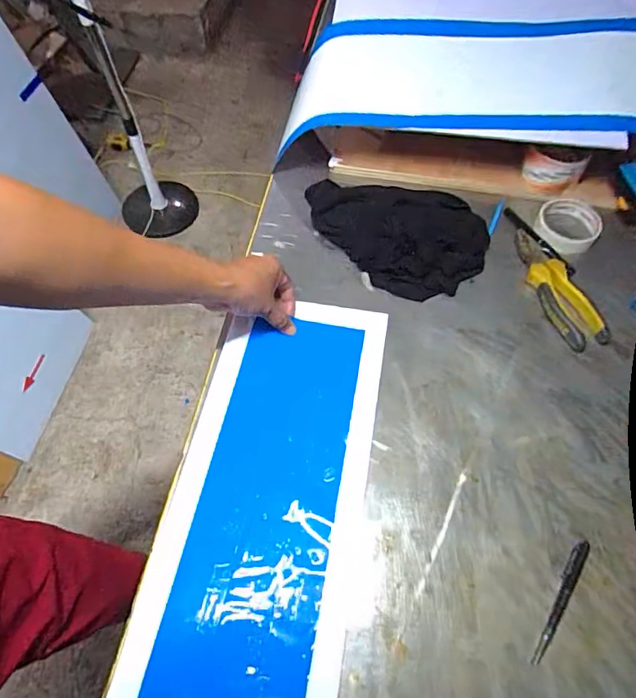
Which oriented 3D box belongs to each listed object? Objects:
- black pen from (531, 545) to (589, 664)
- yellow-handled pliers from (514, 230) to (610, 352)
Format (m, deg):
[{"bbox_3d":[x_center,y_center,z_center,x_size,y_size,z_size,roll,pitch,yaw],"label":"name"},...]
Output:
[{"bbox_3d":[0.235,0.242,0.458,0.014,0.007,0.128,33,65,19],"label":"black pen"},{"bbox_3d":[0.315,-0.083,0.635,0.051,0.025,0.187,-16,60,-8],"label":"yellow-handled pliers"}]

